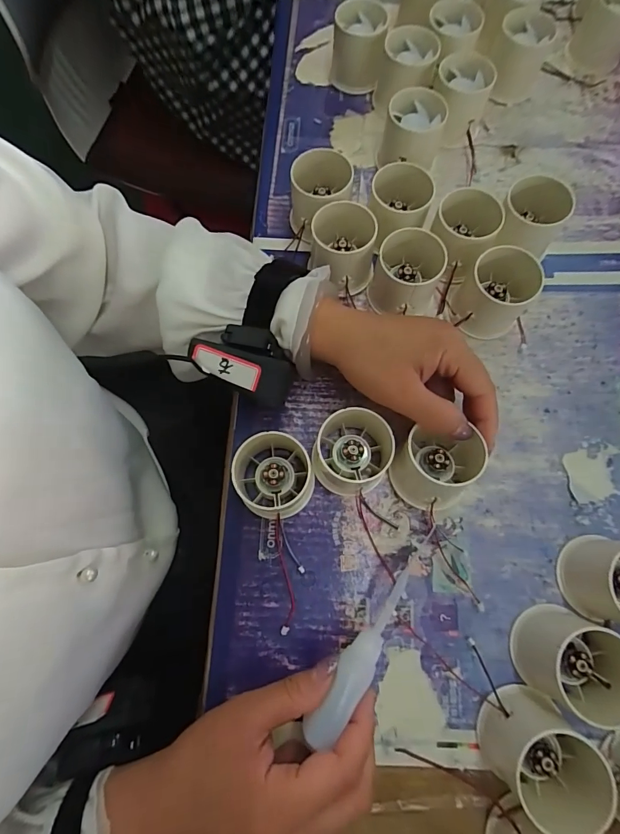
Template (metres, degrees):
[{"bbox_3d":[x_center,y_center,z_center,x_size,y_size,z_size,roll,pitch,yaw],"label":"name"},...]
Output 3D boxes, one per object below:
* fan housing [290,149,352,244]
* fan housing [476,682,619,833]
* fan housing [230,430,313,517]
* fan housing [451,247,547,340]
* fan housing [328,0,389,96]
[{"bbox_3d":[0.008,-0.188,0.338,0.051,0.052,0.052,-5,75,0],"label":"fan housing"},{"bbox_3d":[0.137,0.200,0.231,0.055,0.050,0.061,-42,78,-10],"label":"fan housing"},{"bbox_3d":[-0.026,0.043,0.277,0.056,0.049,0.052,0,75,1],"label":"fan housing"},{"bbox_3d":[0.152,-0.097,0.314,0.057,0.045,0.057,30,77,9],"label":"fan housing"},{"bbox_3d":[0.047,-0.369,0.392,0.053,0.047,0.061,2,75,2],"label":"fan housing"}]

